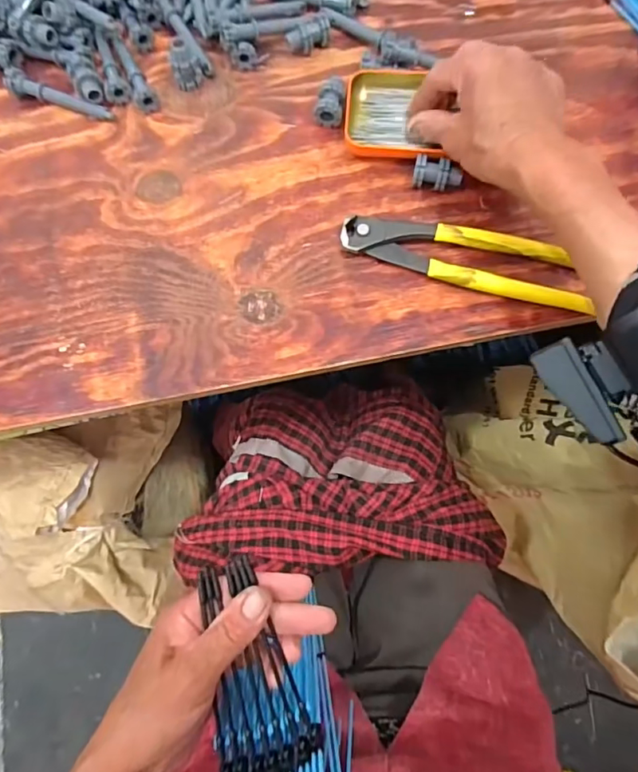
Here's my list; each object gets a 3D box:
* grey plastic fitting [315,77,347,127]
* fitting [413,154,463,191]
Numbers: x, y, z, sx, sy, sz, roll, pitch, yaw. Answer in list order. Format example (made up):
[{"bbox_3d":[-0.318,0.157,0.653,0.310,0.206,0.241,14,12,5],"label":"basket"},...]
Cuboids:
[{"bbox_3d":[0.010,-0.237,0.417,0.022,0.015,0.035,8,75,3],"label":"grey plastic fitting"},{"bbox_3d":[0.093,-0.165,0.396,0.037,0.024,0.020,11,75,4],"label":"fitting"}]

